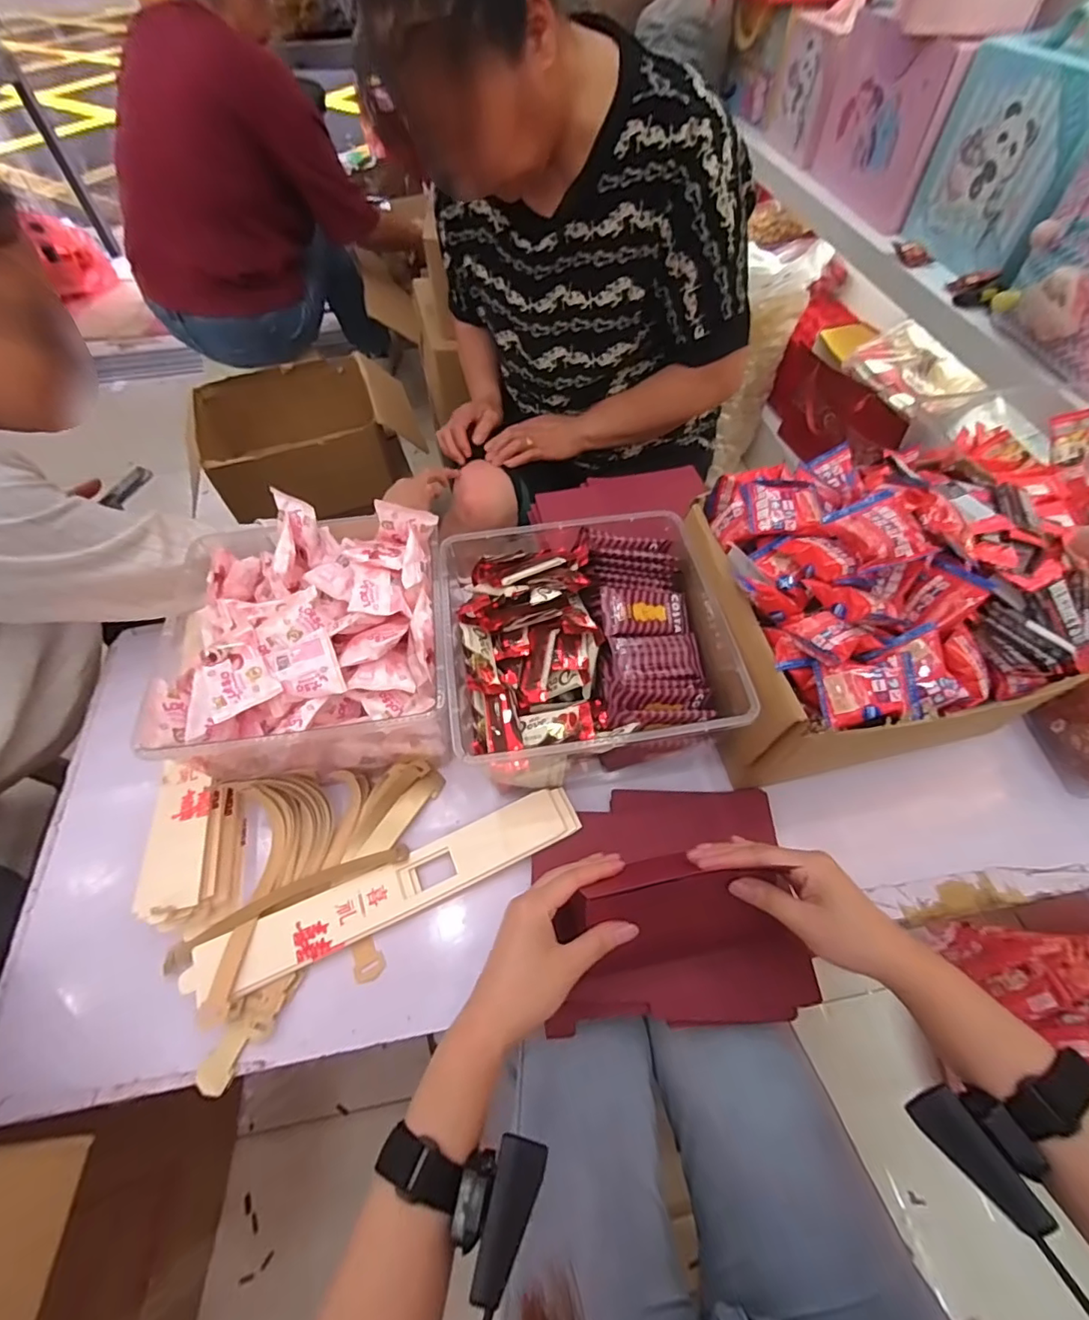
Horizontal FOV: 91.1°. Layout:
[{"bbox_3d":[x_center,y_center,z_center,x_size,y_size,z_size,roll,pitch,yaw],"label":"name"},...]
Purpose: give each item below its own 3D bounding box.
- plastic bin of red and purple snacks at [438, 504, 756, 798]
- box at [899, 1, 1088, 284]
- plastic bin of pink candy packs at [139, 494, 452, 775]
[{"bbox_3d":[0.038,-0.004,0.549,0.255,0.140,0.249,-6,58,-2],"label":"plastic bin of red and purple snacks"},{"bbox_3d":[0.741,-0.784,0.835,0.093,0.269,0.266,-12,58,-6],"label":"box"},{"bbox_3d":[-0.223,-0.028,0.528,0.242,0.133,0.240,-8,58,-4],"label":"plastic bin of pink candy packs"}]

